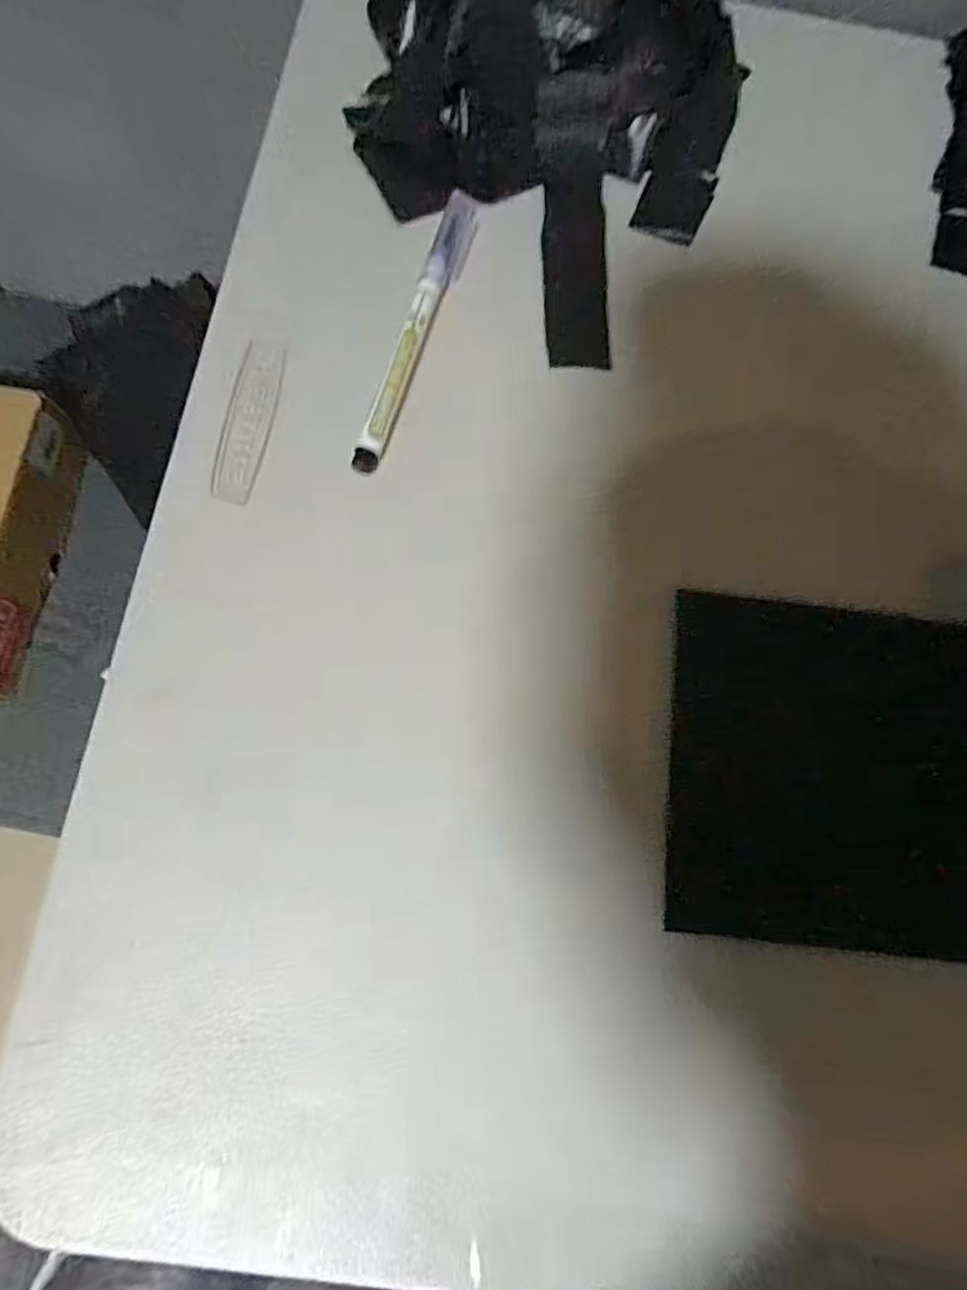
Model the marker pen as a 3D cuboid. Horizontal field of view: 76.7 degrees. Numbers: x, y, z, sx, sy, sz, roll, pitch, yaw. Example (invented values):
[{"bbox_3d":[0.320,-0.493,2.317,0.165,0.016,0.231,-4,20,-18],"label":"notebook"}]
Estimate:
[{"bbox_3d":[-0.028,-0.140,0.266,0.015,0.016,0.145,17,77,0],"label":"marker pen"}]

